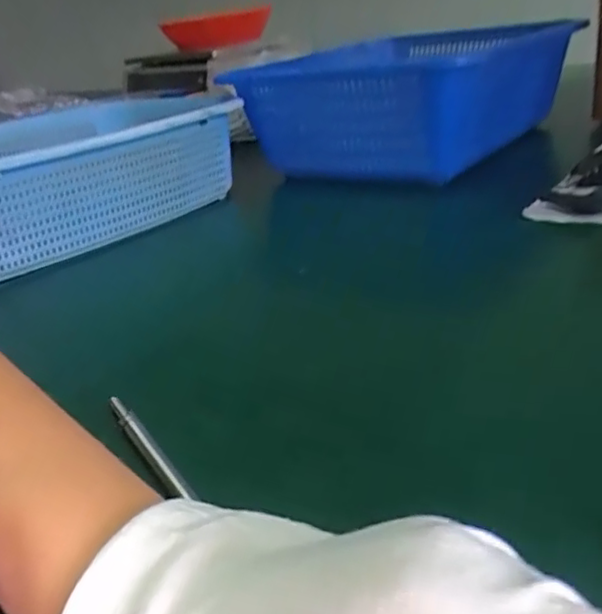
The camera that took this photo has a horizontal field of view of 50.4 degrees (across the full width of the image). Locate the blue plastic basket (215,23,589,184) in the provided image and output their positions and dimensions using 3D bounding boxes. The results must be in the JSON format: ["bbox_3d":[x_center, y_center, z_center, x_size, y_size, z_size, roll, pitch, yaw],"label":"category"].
[{"bbox_3d":[0.115,-0.221,0.684,0.257,0.109,0.321,14,33,37],"label":"blue plastic basket"}]

